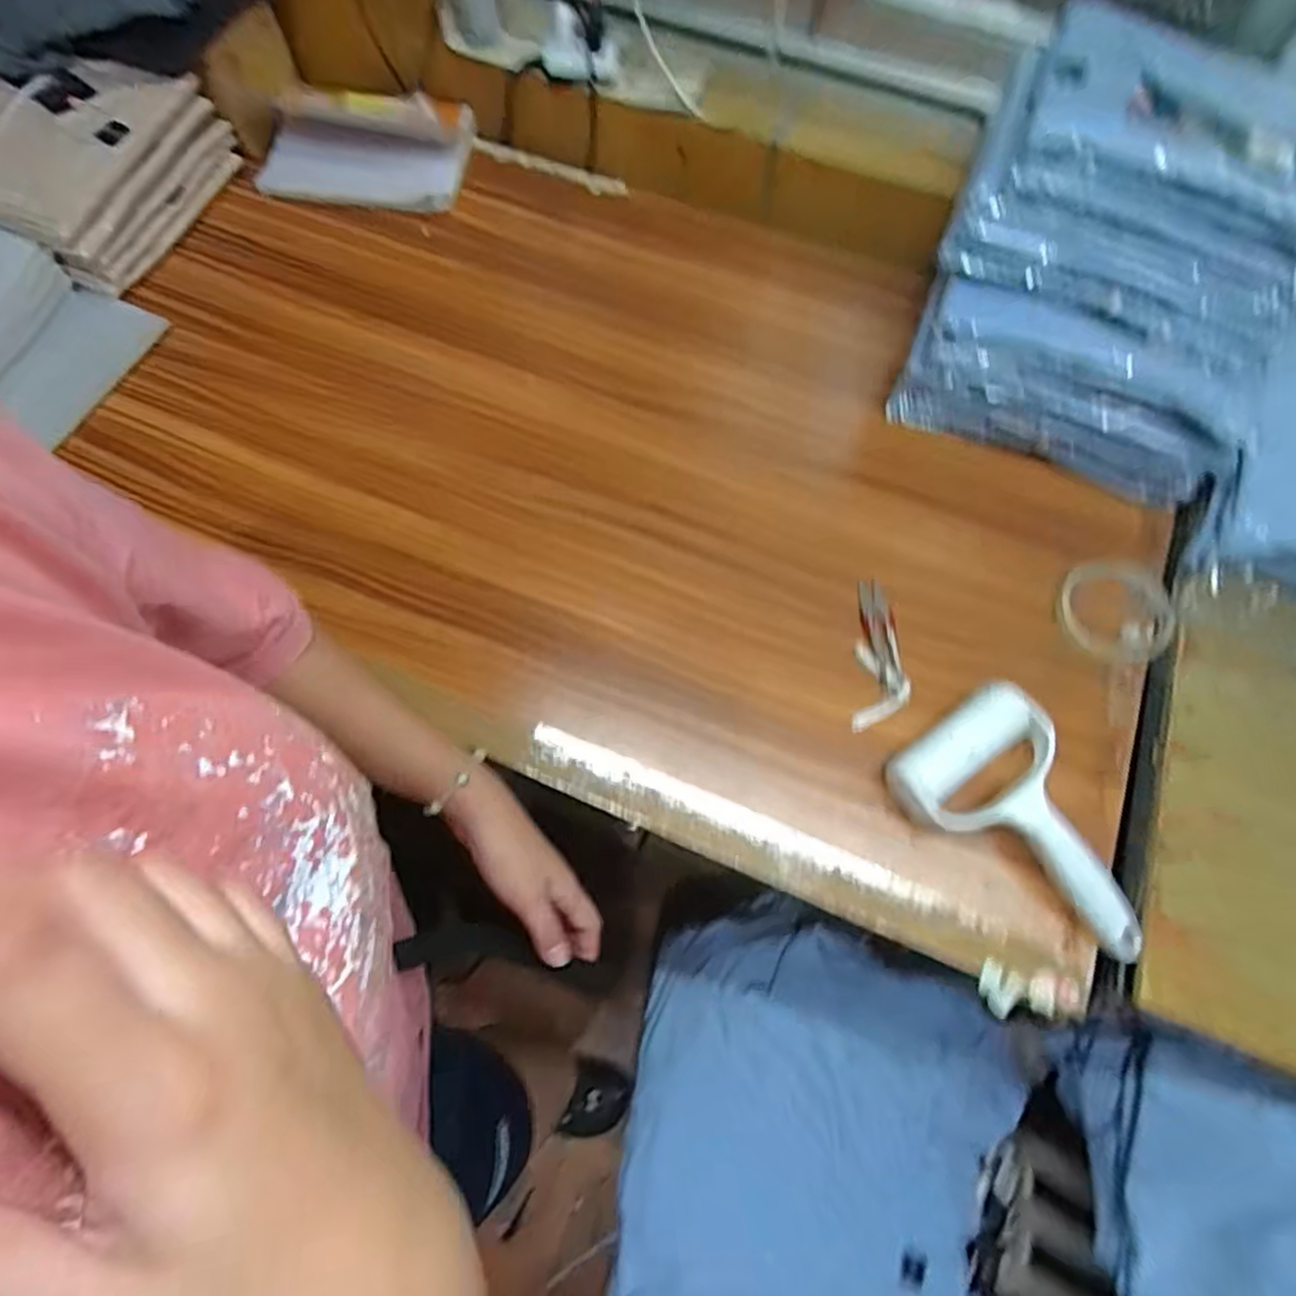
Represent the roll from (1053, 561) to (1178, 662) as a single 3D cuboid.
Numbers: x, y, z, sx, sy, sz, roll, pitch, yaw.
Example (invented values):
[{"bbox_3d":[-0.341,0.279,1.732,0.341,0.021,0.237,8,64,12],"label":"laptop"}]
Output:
[{"bbox_3d":[0.378,-0.029,0.578,0.082,0.021,0.083,0,70,-1],"label":"roll"}]

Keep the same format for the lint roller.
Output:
[{"bbox_3d":[0.270,0.129,0.504,0.113,0.051,0.189,-34,74,-12],"label":"lint roller"}]

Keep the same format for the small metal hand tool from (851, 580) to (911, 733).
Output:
[{"bbox_3d":[0.186,0.004,0.565,0.042,0.018,0.127,7,70,2],"label":"small metal hand tool"}]

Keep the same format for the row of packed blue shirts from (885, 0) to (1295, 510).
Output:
[{"bbox_3d":[0.386,-0.321,0.592,0.273,0.207,0.291,24,71,8],"label":"row of packed blue shirts"}]

